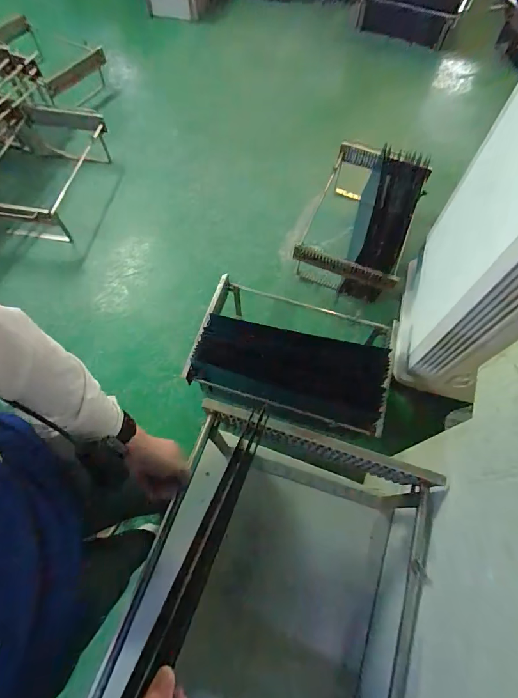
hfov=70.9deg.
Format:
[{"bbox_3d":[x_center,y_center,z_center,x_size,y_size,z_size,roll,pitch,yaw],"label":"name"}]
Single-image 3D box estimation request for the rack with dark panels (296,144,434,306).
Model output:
[{"bbox_3d":[0.475,-0.596,1.695,0.434,0.280,0.694,20,67,9],"label":"rack with dark panels"}]

